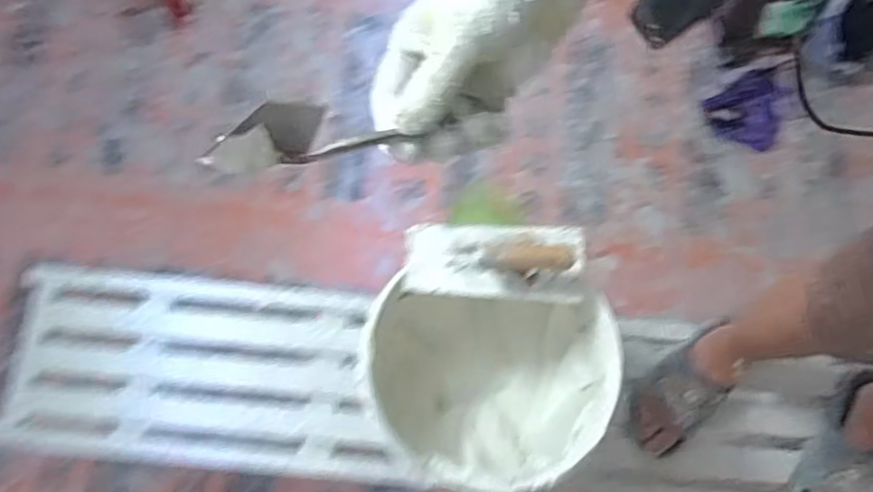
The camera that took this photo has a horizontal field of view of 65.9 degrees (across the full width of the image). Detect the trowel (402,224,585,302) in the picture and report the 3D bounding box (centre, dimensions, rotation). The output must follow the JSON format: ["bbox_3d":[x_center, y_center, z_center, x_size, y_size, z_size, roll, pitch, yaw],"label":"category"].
[{"bbox_3d":[0.069,0.010,0.783,0.204,0.071,0.083,3,73,1],"label":"trowel"}]

